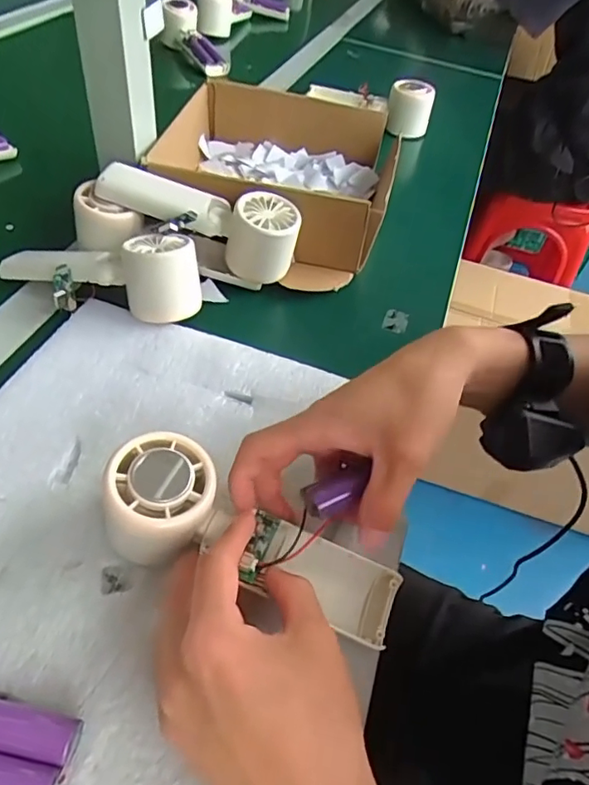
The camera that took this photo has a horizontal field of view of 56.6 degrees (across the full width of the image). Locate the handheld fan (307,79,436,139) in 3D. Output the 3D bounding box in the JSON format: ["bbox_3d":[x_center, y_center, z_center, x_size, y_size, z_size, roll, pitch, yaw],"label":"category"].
[{"bbox_3d":[0.107,-0.406,0.758,0.166,0.062,0.057,28,50,16],"label":"handheld fan"}]

